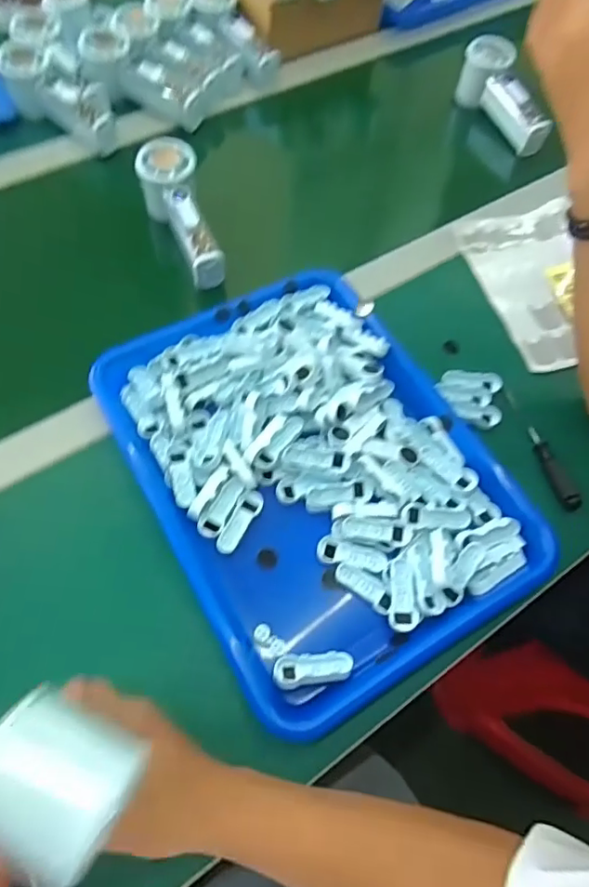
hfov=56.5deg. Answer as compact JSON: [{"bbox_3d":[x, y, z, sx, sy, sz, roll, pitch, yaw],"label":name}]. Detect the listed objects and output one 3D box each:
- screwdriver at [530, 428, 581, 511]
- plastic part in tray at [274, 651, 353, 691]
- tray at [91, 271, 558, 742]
[{"bbox_3d":[0.216,0.020,0.459,0.012,0.019,0.076,-10,62,-8],"label":"screwdriver"},{"bbox_3d":[0.012,0.150,0.367,0.051,0.014,0.021,-8,62,-7],"label":"plastic part in tray"},{"bbox_3d":[0.015,0.015,0.429,0.243,0.034,0.328,-27,66,-16],"label":"tray"}]

